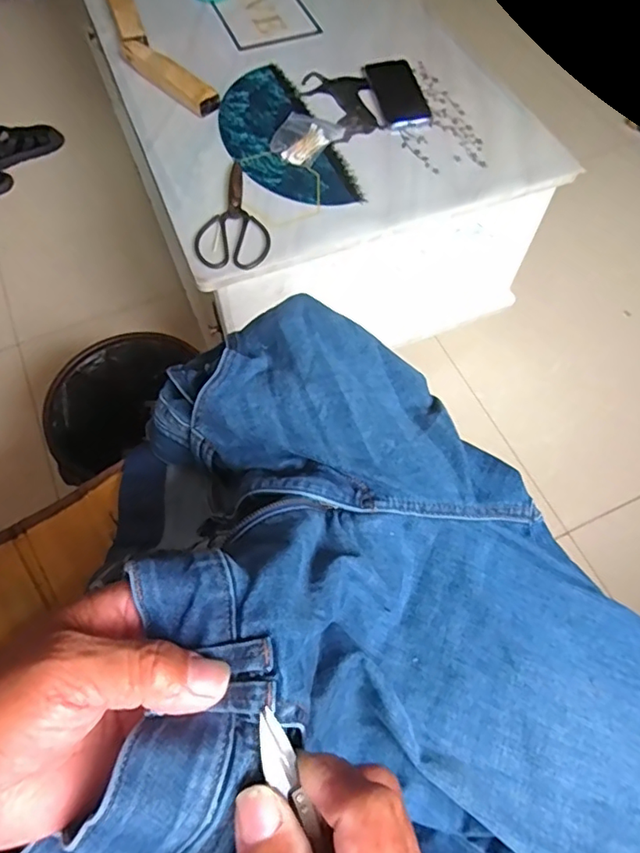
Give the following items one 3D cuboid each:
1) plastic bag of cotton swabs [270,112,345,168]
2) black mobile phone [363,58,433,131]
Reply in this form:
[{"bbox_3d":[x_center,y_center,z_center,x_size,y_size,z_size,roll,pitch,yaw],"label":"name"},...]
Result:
[{"bbox_3d":[-0.025,-0.445,0.837,0.081,0.020,0.109,26,65,11],"label":"plastic bag of cotton swabs"},{"bbox_3d":[0.128,-0.546,0.887,0.078,0.005,0.176,-10,64,-7],"label":"black mobile phone"}]

